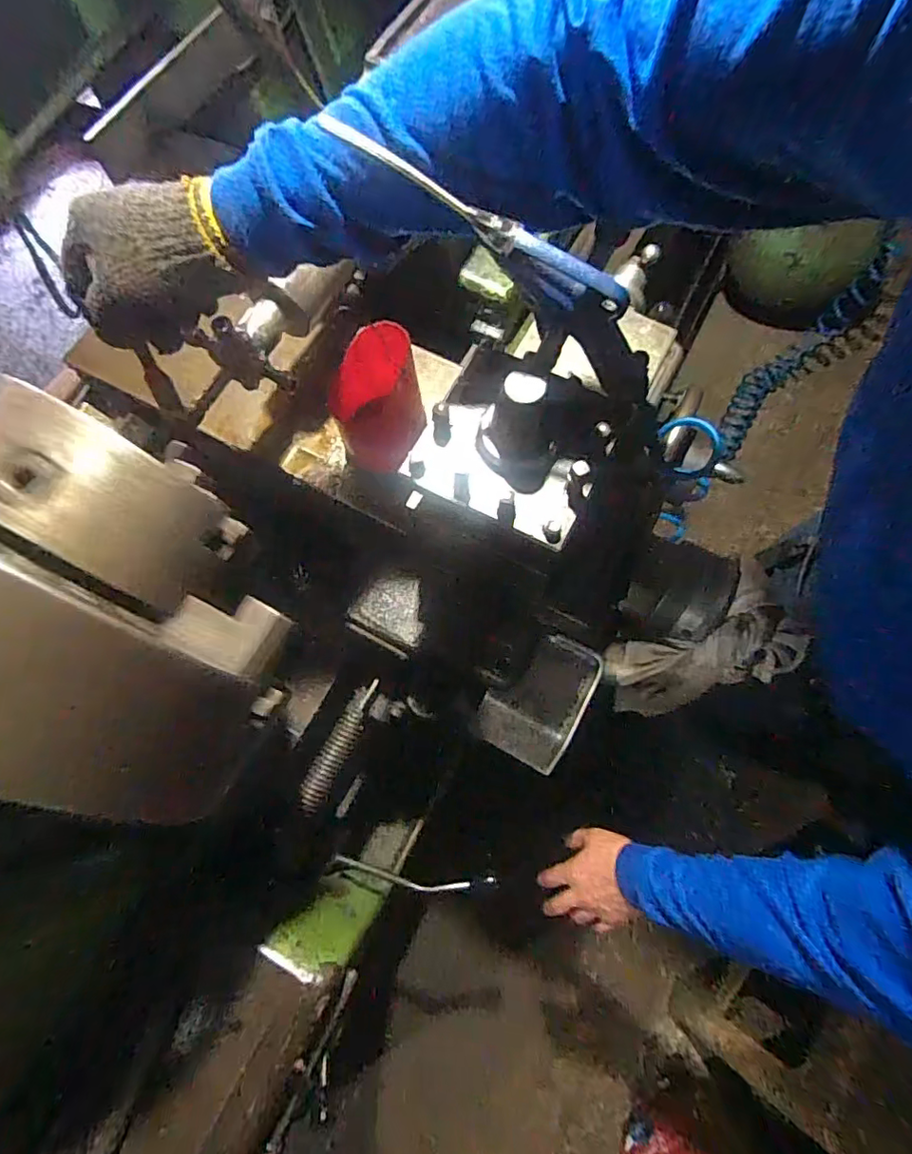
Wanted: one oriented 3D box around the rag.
[{"bbox_3d":[0.261,0.080,0.594,0.201,0.079,0.104,-33,71,29],"label":"rag"}]

